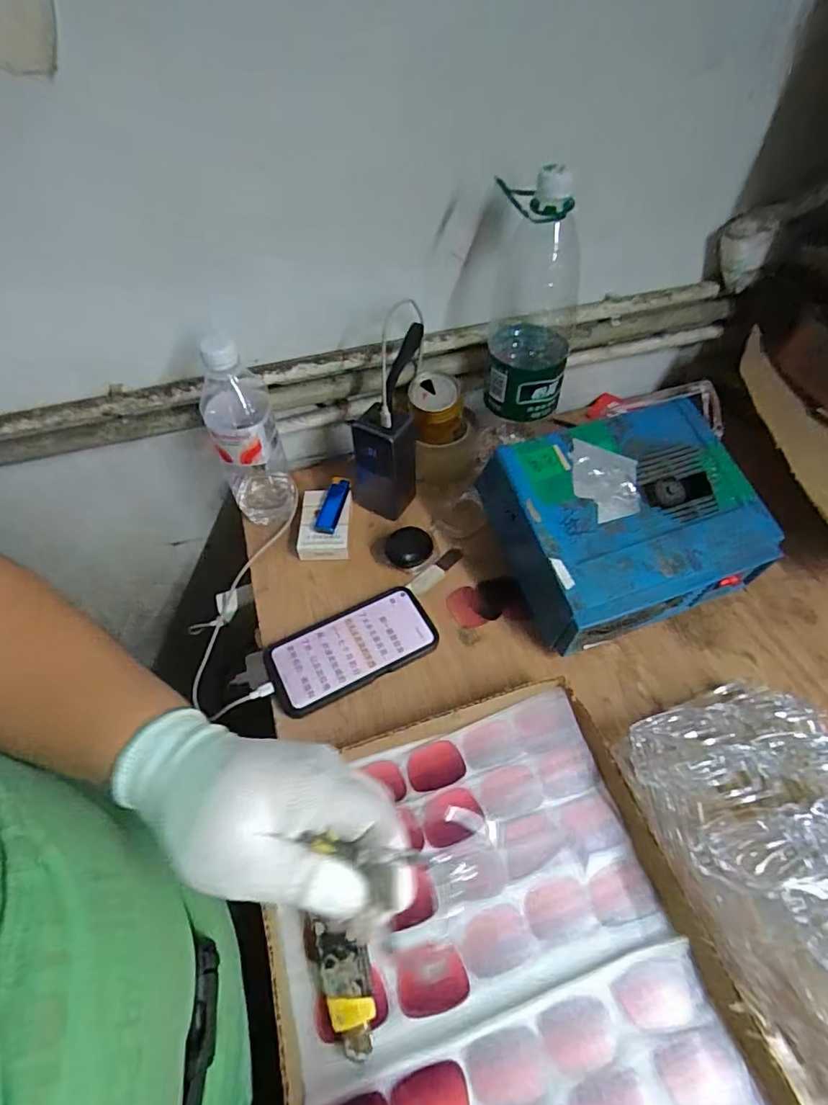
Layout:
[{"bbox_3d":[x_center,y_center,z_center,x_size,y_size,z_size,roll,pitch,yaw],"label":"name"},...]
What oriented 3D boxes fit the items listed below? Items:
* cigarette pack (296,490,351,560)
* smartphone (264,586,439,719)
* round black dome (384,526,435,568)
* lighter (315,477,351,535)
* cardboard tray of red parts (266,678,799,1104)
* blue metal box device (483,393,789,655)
[{"bbox_3d":[-0.104,-0.033,0.626,0.057,0.028,0.088,-1,53,1],"label":"cigarette pack"},{"bbox_3d":[-0.061,0.095,0.536,0.162,0.009,0.082,-26,57,-17],"label":"smartphone"},{"bbox_3d":[-0.006,-0.005,0.604,0.046,0.025,0.045,-1,53,1],"label":"round black dome"},{"bbox_3d":[-0.095,-0.054,0.626,0.026,0.017,0.077,9,54,8],"label":"lighter"},{"bbox_3d":[0.063,0.305,0.361,0.288,0.035,0.383,-14,54,-12],"label":"cardboard tray of red parts"},{"bbox_3d":[0.213,-0.026,0.552,0.241,0.137,0.190,-19,55,-12],"label":"blue metal box device"}]

